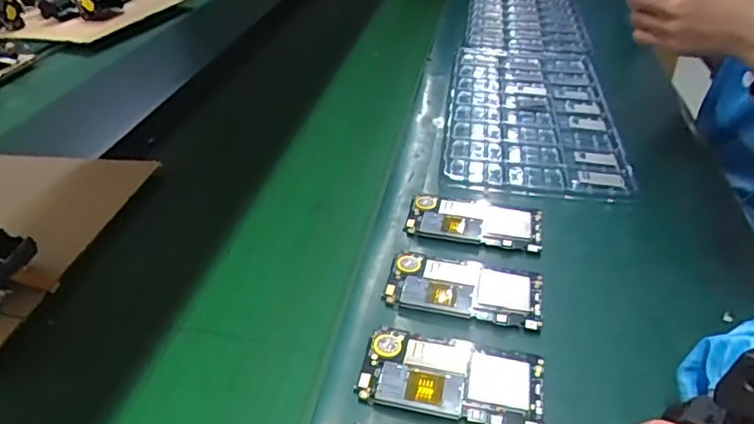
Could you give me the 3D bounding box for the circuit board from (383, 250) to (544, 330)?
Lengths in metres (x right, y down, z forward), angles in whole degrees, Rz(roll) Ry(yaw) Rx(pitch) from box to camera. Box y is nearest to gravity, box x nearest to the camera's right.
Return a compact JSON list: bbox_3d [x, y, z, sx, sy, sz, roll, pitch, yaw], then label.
[{"bbox_3d":[0.072,0.063,0.483,0.125,0.015,0.064,9,36,12],"label":"circuit board"}]

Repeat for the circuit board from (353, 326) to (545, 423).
[{"bbox_3d":[0.053,0.117,0.406,0.123,0.011,0.065,8,36,13],"label":"circuit board"}]

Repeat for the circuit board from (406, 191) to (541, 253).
[{"bbox_3d":[0.093,0.006,0.556,0.125,0.005,0.065,6,36,11],"label":"circuit board"}]

